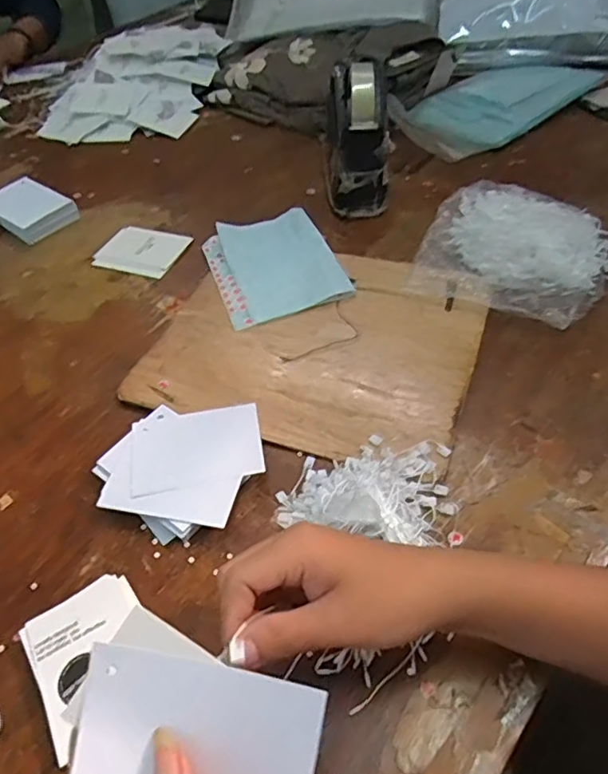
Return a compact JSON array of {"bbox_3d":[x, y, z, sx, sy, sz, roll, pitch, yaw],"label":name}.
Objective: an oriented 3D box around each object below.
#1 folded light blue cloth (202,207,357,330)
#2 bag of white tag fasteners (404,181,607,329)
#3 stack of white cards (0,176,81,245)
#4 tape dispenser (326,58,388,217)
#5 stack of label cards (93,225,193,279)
[{"bbox_3d":[-0.033,-0.133,0.607,0.125,0.011,0.153,-18,50,-9],"label":"folded light blue cloth"},{"bbox_3d":[0.209,-0.137,0.570,0.171,0.038,0.169,20,54,22],"label":"bag of white tag fasteners"},{"bbox_3d":[-0.339,-0.220,0.707,0.107,0.026,0.076,30,59,28],"label":"stack of white cards"},{"bbox_3d":[0.062,-0.299,0.673,0.074,0.113,0.179,-1,49,5],"label":"tape dispenser"},{"bbox_3d":[-0.184,-0.155,0.650,0.092,0.004,0.077,16,53,19],"label":"stack of label cards"}]

